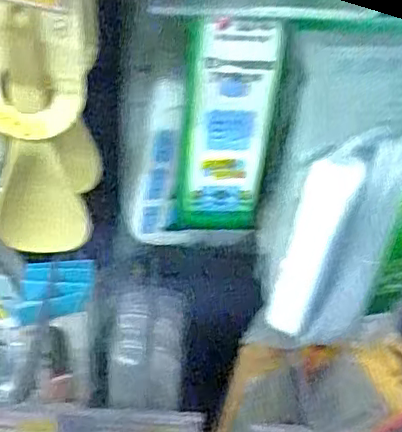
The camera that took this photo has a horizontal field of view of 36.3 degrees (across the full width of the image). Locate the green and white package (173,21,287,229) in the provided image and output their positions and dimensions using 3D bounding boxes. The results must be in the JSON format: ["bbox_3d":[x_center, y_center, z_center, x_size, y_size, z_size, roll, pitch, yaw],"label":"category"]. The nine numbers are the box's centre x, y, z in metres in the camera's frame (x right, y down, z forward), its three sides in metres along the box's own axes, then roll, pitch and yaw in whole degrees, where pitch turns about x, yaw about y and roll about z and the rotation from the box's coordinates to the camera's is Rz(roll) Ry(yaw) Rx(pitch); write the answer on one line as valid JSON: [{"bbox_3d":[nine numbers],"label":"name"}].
[{"bbox_3d":[0.018,-0.056,0.446,0.064,0.179,0.037,7,41,1],"label":"green and white package"}]

